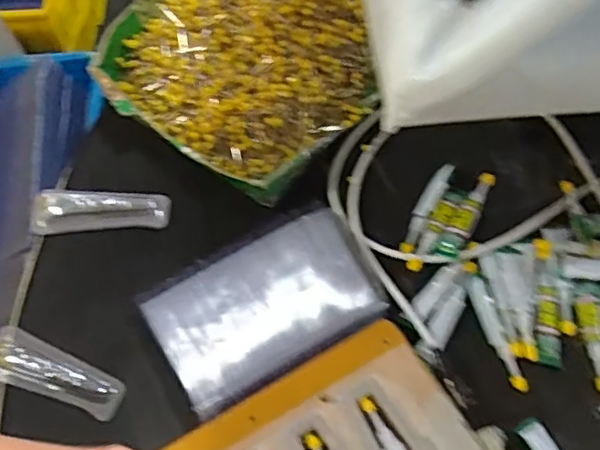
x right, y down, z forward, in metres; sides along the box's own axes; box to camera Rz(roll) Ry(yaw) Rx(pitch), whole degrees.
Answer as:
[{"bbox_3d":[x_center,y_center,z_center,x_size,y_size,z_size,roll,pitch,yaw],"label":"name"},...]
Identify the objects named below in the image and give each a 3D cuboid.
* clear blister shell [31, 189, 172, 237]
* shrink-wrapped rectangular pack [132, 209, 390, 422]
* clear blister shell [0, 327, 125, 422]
[{"bbox_3d":[-0.155,-0.012,0.484,0.104,0.018,0.032,-4,63,0],"label":"clear blister shell"},{"bbox_3d":[-0.023,0.055,0.430,0.151,0.023,0.098,-29,66,-12],"label":"shrink-wrapped rectangular pack"},{"bbox_3d":[-0.177,0.104,0.432,0.113,0.012,0.034,20,66,11],"label":"clear blister shell"}]

